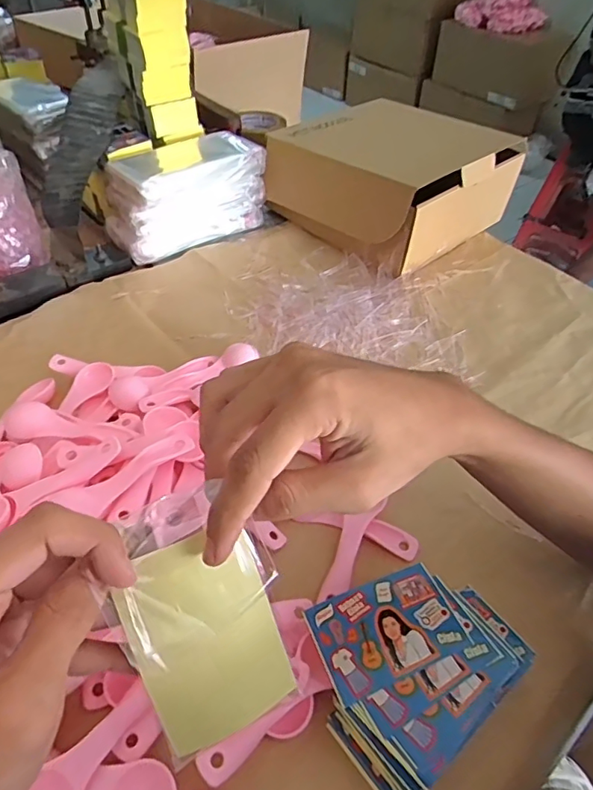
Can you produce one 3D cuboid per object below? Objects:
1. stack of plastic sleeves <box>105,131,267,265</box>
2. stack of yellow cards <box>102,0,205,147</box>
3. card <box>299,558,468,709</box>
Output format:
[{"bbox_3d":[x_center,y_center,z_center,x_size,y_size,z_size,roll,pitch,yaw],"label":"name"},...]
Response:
[{"bbox_3d":[-0.144,-0.266,0.681,0.207,0.095,0.100,-30,55,-28],"label":"stack of plastic sleeves"},{"bbox_3d":[-0.176,-0.425,0.629,0.073,0.201,0.091,-25,53,-25],"label":"stack of yellow cards"},{"bbox_3d":[0.058,0.149,0.334,0.091,0.005,0.059,-15,50,-17],"label":"card"}]

